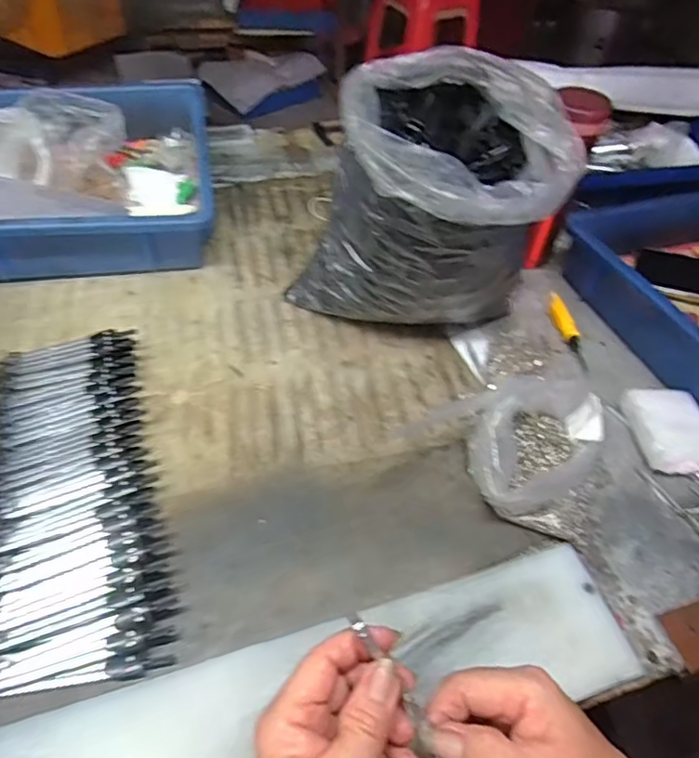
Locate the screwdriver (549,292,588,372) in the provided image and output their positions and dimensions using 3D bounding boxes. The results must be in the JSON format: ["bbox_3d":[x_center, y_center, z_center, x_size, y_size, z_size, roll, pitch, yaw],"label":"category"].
[{"bbox_3d":[0.235,-0.050,0.581,0.017,0.014,0.095,-8,65,-12],"label":"screwdriver"}]

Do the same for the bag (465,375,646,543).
[{"bbox_3d":[0.174,0.052,0.463,0.126,0.061,0.176,35,55,23],"label":"bag"}]

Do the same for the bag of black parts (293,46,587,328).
[{"bbox_3d":[0.075,-0.142,0.507,0.182,0.236,0.178,-29,59,-26],"label":"bag of black parts"}]

